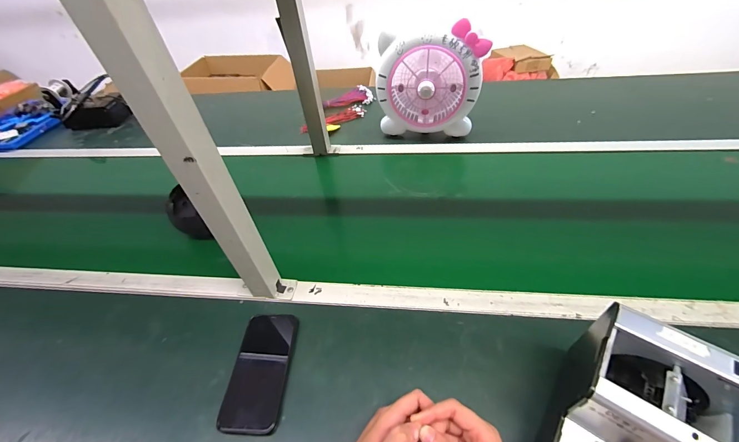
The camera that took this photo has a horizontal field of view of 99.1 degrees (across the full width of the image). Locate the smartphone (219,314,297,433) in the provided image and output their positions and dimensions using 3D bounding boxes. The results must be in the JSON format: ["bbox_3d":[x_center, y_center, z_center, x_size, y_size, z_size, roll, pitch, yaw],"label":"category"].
[{"bbox_3d":[-0.159,0.212,0.458,0.082,0.010,0.162,-1,46,5],"label":"smartphone"}]

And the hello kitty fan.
[{"bbox_3d":[0.150,-0.359,0.804,0.241,0.233,0.136,2,46,8],"label":"hello kitty fan"}]

